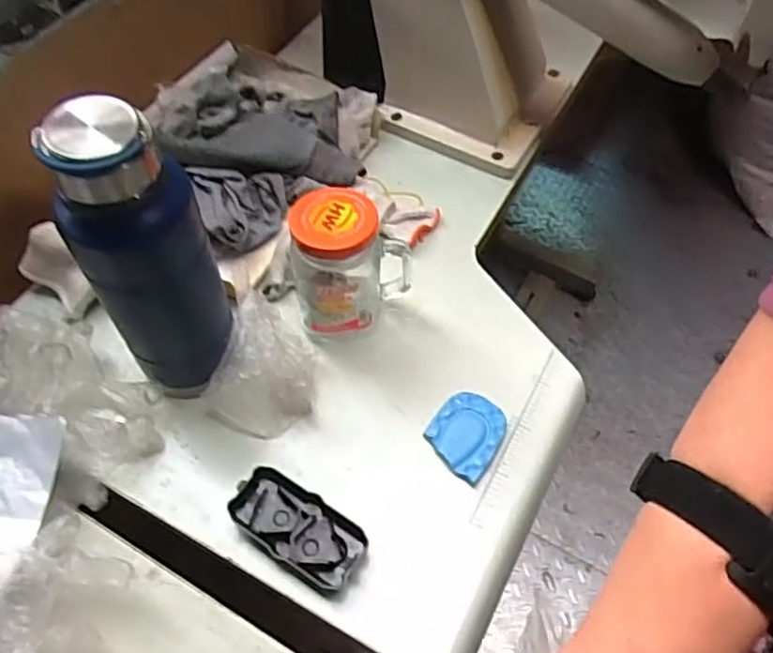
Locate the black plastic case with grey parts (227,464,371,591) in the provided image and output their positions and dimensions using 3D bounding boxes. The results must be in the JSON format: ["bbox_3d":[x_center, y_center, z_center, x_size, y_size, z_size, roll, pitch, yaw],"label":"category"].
[{"bbox_3d":[-0.071,0.159,0.525,0.107,0.030,0.051,27,61,15],"label":"black plastic case with grey parts"}]

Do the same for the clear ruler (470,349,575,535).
[{"bbox_3d":[0.125,0.097,0.587,0.028,0.009,0.182,26,60,14],"label":"clear ruler"}]

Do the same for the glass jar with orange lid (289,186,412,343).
[{"bbox_3d":[-0.032,-0.049,0.597,0.103,0.143,0.074,4,57,1],"label":"glass jar with orange lid"}]

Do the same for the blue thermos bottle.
[{"bbox_3d":[-0.175,-0.037,0.502,0.089,0.270,0.072,2,57,-1],"label":"blue thermos bottle"}]

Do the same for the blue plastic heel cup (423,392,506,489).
[{"bbox_3d":[0.070,0.093,0.585,0.060,0.012,0.076,28,61,15],"label":"blue plastic heel cup"}]

